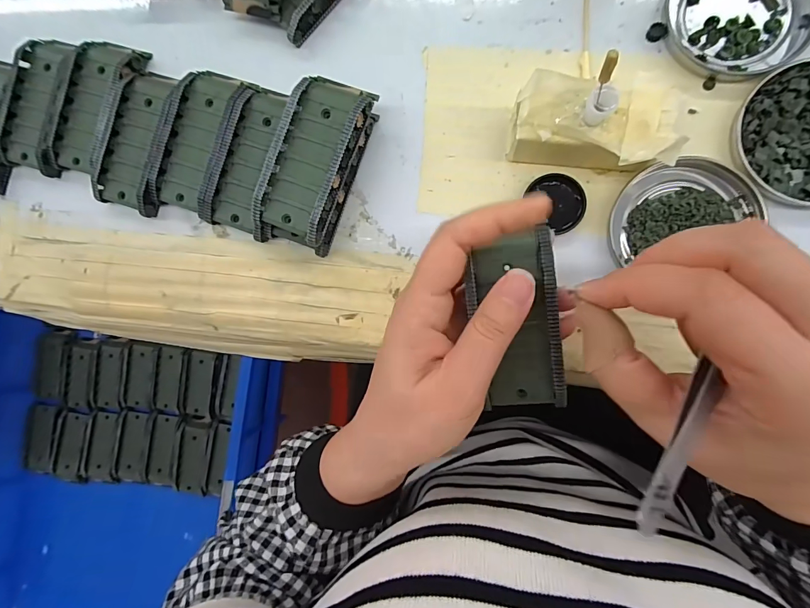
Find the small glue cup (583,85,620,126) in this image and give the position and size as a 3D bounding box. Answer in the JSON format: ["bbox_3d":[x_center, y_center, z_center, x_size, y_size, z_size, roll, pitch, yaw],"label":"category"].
[{"bbox_3d":[0.098,-0.101,0.199,0.014,0.015,0.013,0,87,9],"label":"small glue cup"}]

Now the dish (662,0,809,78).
[{"bbox_3d":[0.192,-0.171,0.224,0.077,0.007,0.076,0,87,9],"label":"dish"}]

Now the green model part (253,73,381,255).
[{"bbox_3d":[-0.055,-0.084,0.243,0.045,0.037,0.101,25,91,9],"label":"green model part"}]

